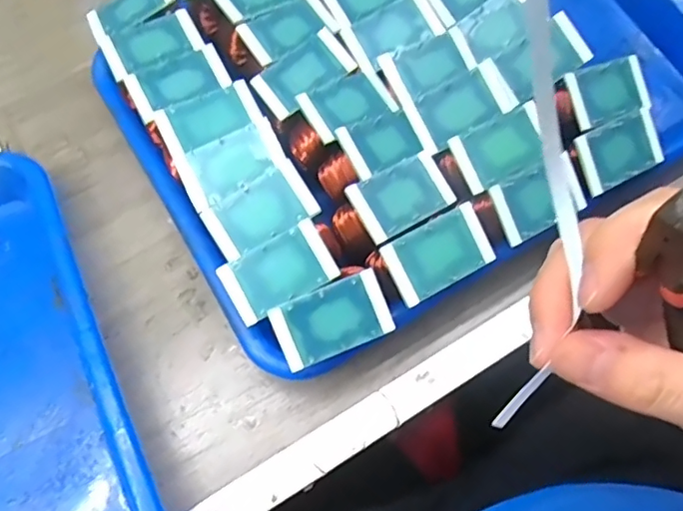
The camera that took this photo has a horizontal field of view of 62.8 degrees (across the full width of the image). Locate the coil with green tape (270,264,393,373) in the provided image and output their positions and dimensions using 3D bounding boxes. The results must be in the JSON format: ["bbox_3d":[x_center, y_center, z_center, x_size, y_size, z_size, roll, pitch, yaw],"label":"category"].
[{"bbox_3d":[-0.005,0.028,0.257,0.050,0.020,0.030,-22,97,-3],"label":"coil with green tape"}]

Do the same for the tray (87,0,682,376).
[{"bbox_3d":[0.047,-0.106,0.325,0.329,0.065,0.244,-30,71,-11],"label":"tray"}]

